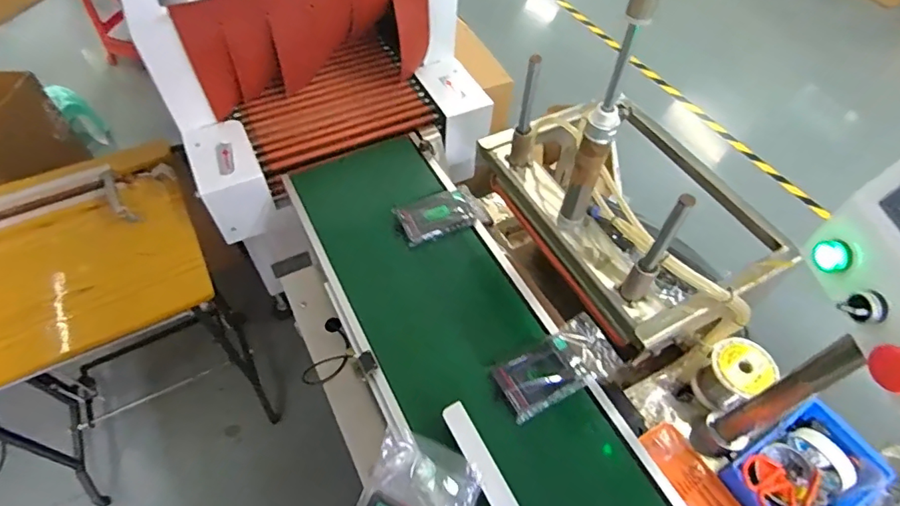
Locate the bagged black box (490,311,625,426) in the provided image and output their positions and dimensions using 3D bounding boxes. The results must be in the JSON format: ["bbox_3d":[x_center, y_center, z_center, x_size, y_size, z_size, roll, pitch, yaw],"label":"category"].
[{"bbox_3d":[0.169,0.177,0.766,0.200,0.022,0.102,-27,60,-18],"label":"bagged black box"}]

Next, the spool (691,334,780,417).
[{"bbox_3d":[0.458,0.201,0.806,0.093,0.104,0.090,1,55,-1],"label":"spool"}]

